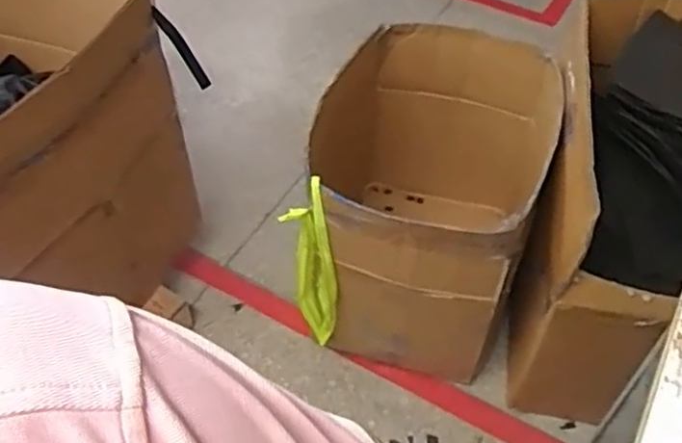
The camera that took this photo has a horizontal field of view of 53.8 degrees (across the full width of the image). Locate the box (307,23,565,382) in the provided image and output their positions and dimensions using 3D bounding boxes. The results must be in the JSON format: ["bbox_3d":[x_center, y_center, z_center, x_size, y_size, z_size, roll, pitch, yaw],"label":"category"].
[{"bbox_3d":[0.166,-0.039,1.399,0.487,0.472,0.529,10,51,8],"label":"box"}]

